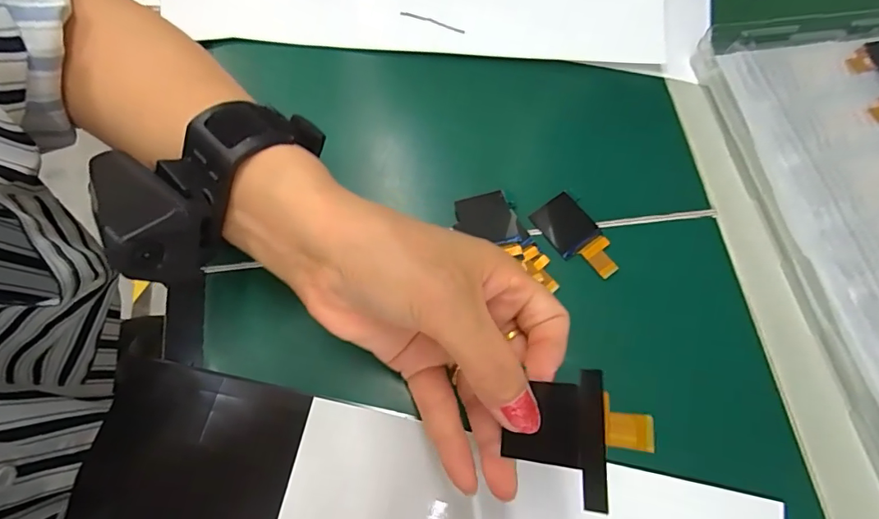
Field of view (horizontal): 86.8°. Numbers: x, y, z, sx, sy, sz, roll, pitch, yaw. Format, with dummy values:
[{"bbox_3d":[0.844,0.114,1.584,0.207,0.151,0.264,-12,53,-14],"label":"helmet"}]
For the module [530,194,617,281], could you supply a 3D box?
[{"bbox_3d":[0.076,-0.012,0.256,0.028,0.005,0.052,-36,78,-11],"label":"module"}]

